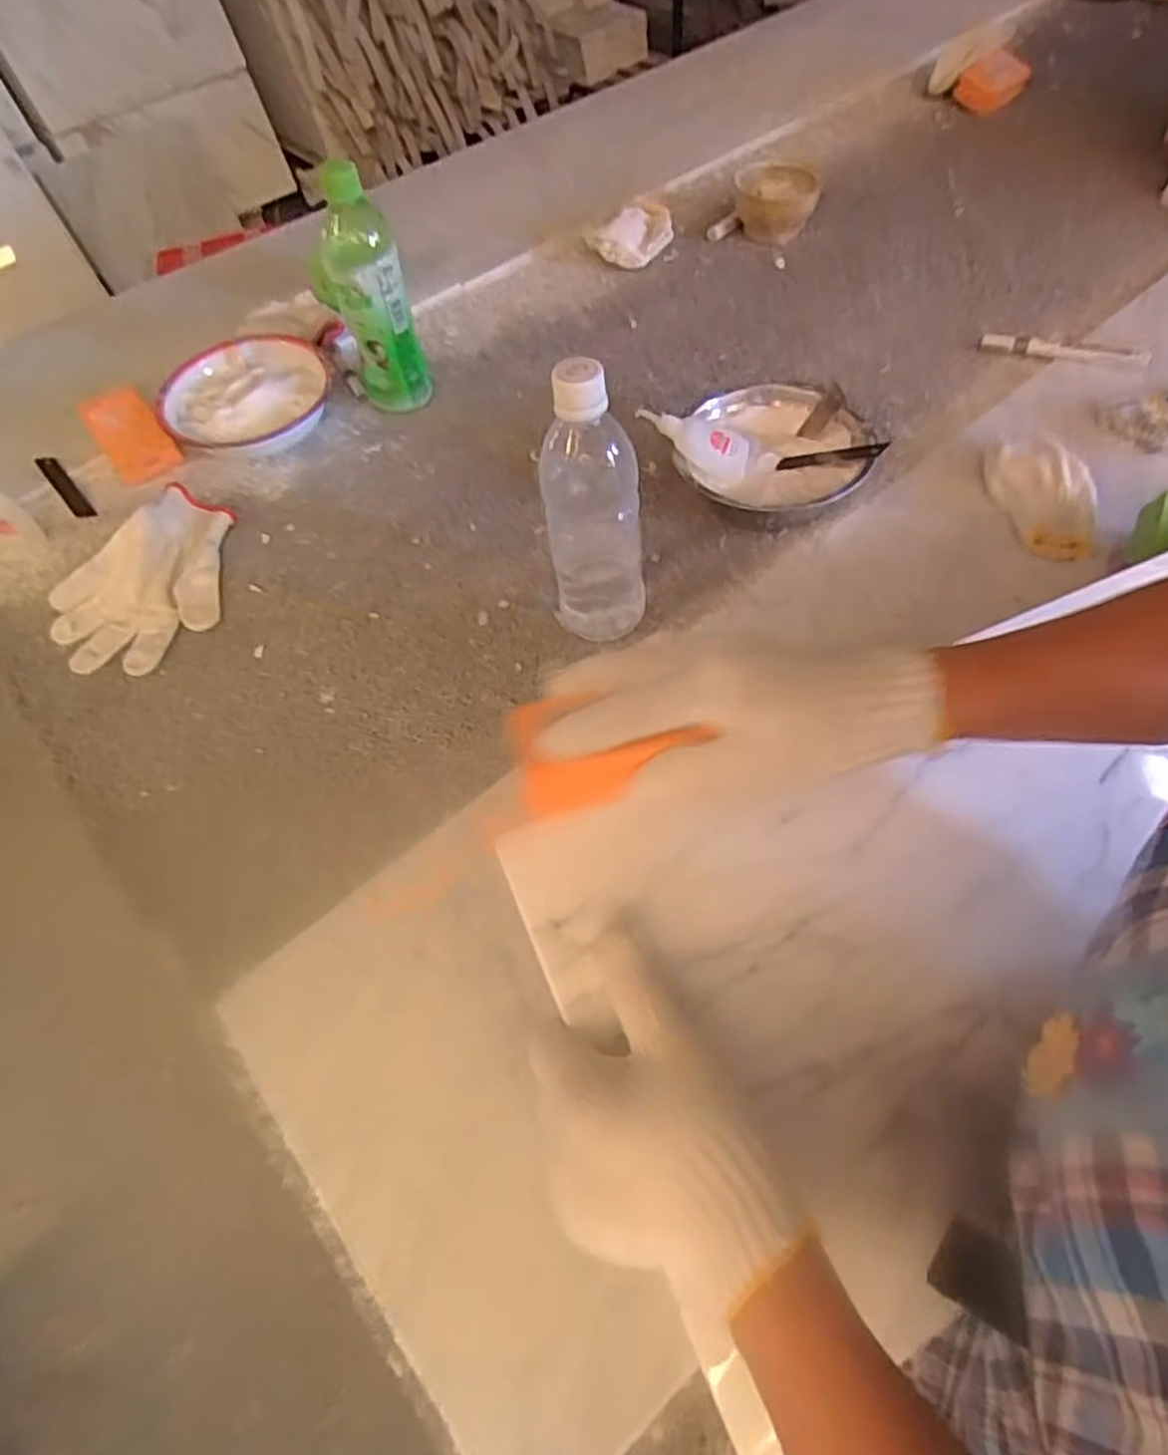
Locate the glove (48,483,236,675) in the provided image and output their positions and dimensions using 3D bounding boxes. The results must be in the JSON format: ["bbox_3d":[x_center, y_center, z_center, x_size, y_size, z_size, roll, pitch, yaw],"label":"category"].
[{"bbox_3d":[-0.361,-0.125,0.626,0.123,0.037,0.174,31,66,21],"label":"glove"}]

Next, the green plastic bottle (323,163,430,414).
[{"bbox_3d":[-0.190,-0.388,0.675,0.067,0.197,0.056,-20,59,-7],"label":"green plastic bottle"}]

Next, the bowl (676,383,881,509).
[{"bbox_3d":[0.161,-0.225,0.642,0.149,0.052,0.151,-2,59,4],"label":"bowl"}]

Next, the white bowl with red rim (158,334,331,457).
[{"bbox_3d":[-0.331,-0.326,0.738,0.158,0.047,0.144,-2,59,4],"label":"white bowl with red rim"}]

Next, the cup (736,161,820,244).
[{"bbox_3d":[0.226,-0.614,0.878,0.096,0.054,0.101,-2,59,4],"label":"cup"}]

